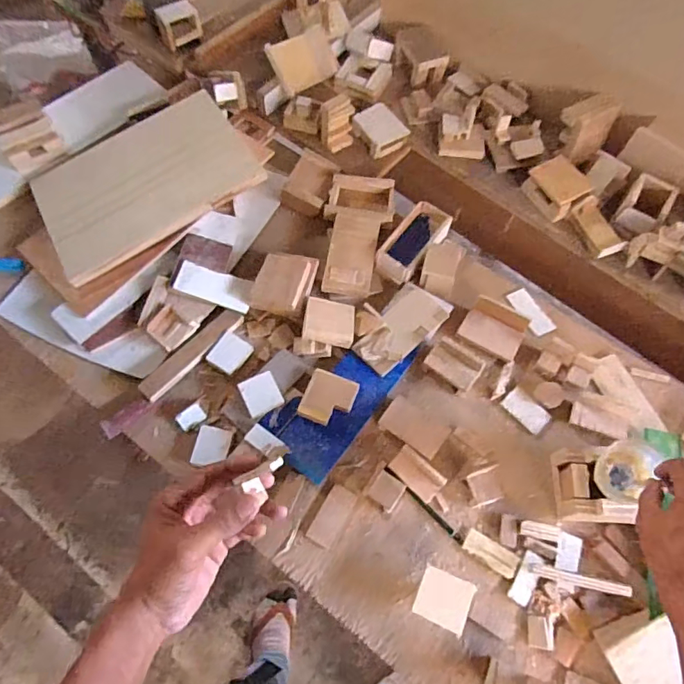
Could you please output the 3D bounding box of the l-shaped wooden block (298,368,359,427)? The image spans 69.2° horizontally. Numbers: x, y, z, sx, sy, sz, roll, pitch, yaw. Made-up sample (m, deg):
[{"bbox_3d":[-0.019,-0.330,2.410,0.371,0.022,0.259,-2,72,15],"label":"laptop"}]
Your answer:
[{"bbox_3d":[-0.018,0.078,0.673,0.066,0.022,0.067,20,67,8],"label":"l-shaped wooden block"}]

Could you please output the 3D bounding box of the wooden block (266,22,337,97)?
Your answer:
[{"bbox_3d":[-0.065,-0.490,0.857,0.115,0.081,0.013,-36,33,-13],"label":"wooden block"}]

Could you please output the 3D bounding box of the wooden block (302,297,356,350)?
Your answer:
[{"bbox_3d":[-0.017,-0.029,0.697,0.070,0.014,0.062,11,66,4],"label":"wooden block"}]

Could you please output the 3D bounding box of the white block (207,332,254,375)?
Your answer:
[{"bbox_3d":[-0.158,0.016,0.700,0.044,0.010,0.053,33,69,14],"label":"white block"}]

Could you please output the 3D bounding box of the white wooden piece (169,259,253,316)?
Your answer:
[{"bbox_3d":[-0.186,-0.082,0.719,0.112,0.012,0.053,19,70,-8],"label":"white wooden piece"}]

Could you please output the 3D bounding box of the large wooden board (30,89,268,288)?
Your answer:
[{"bbox_3d":[-0.308,-0.251,0.765,0.313,0.022,0.231,-33,71,-6],"label":"large wooden board"}]

